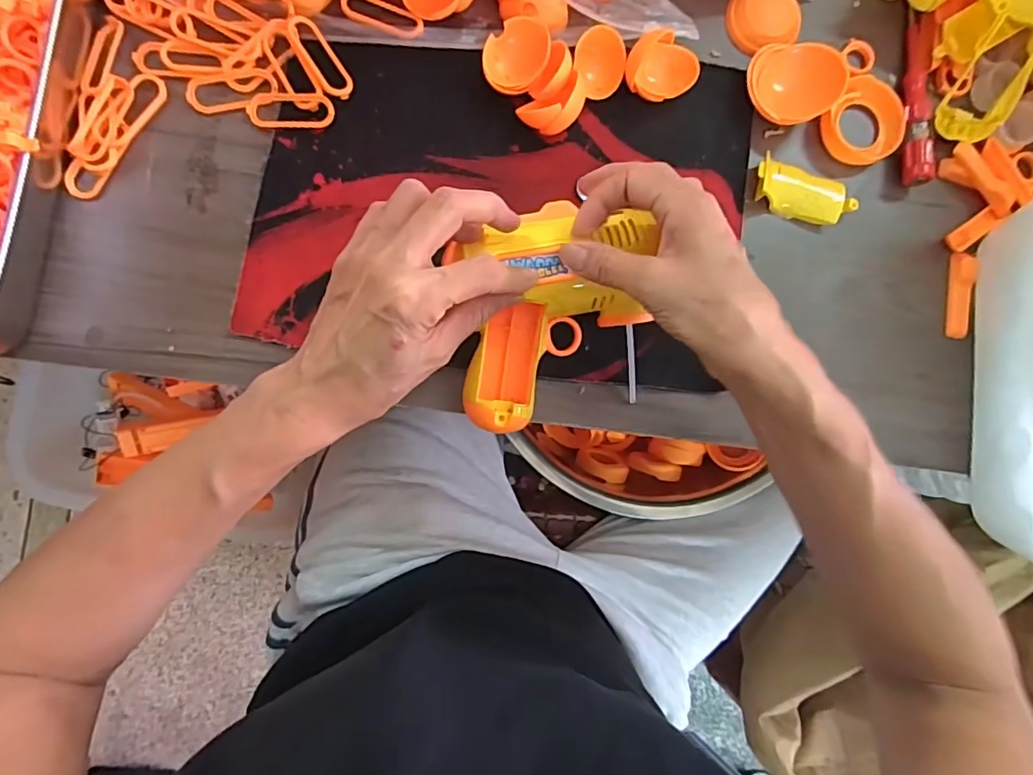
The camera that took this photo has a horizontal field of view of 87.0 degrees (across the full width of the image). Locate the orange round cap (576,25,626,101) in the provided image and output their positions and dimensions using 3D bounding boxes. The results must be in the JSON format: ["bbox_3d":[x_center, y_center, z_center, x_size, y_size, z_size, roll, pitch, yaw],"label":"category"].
[{"bbox_3d":[0.055,-0.216,0.363,0.033,0.011,0.041,-2,112,-3],"label":"orange round cap"}]

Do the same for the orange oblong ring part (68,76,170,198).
[{"bbox_3d":[-0.248,-0.156,0.338,0.018,0.008,0.088,31,85,-3],"label":"orange oblong ring part"}]

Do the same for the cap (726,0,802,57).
[{"bbox_3d":[0.178,-0.264,0.385,0.051,0.011,0.043,-20,90,-6],"label":"cap"}]

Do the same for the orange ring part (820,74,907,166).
[{"bbox_3d":[0.246,-0.193,0.387,0.058,0.010,0.062,0,88,-6],"label":"orange ring part"}]

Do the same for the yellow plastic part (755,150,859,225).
[{"bbox_3d":[0.201,-0.137,0.380,0.074,0.015,0.034,17,86,-5],"label":"yellow plastic part"}]

